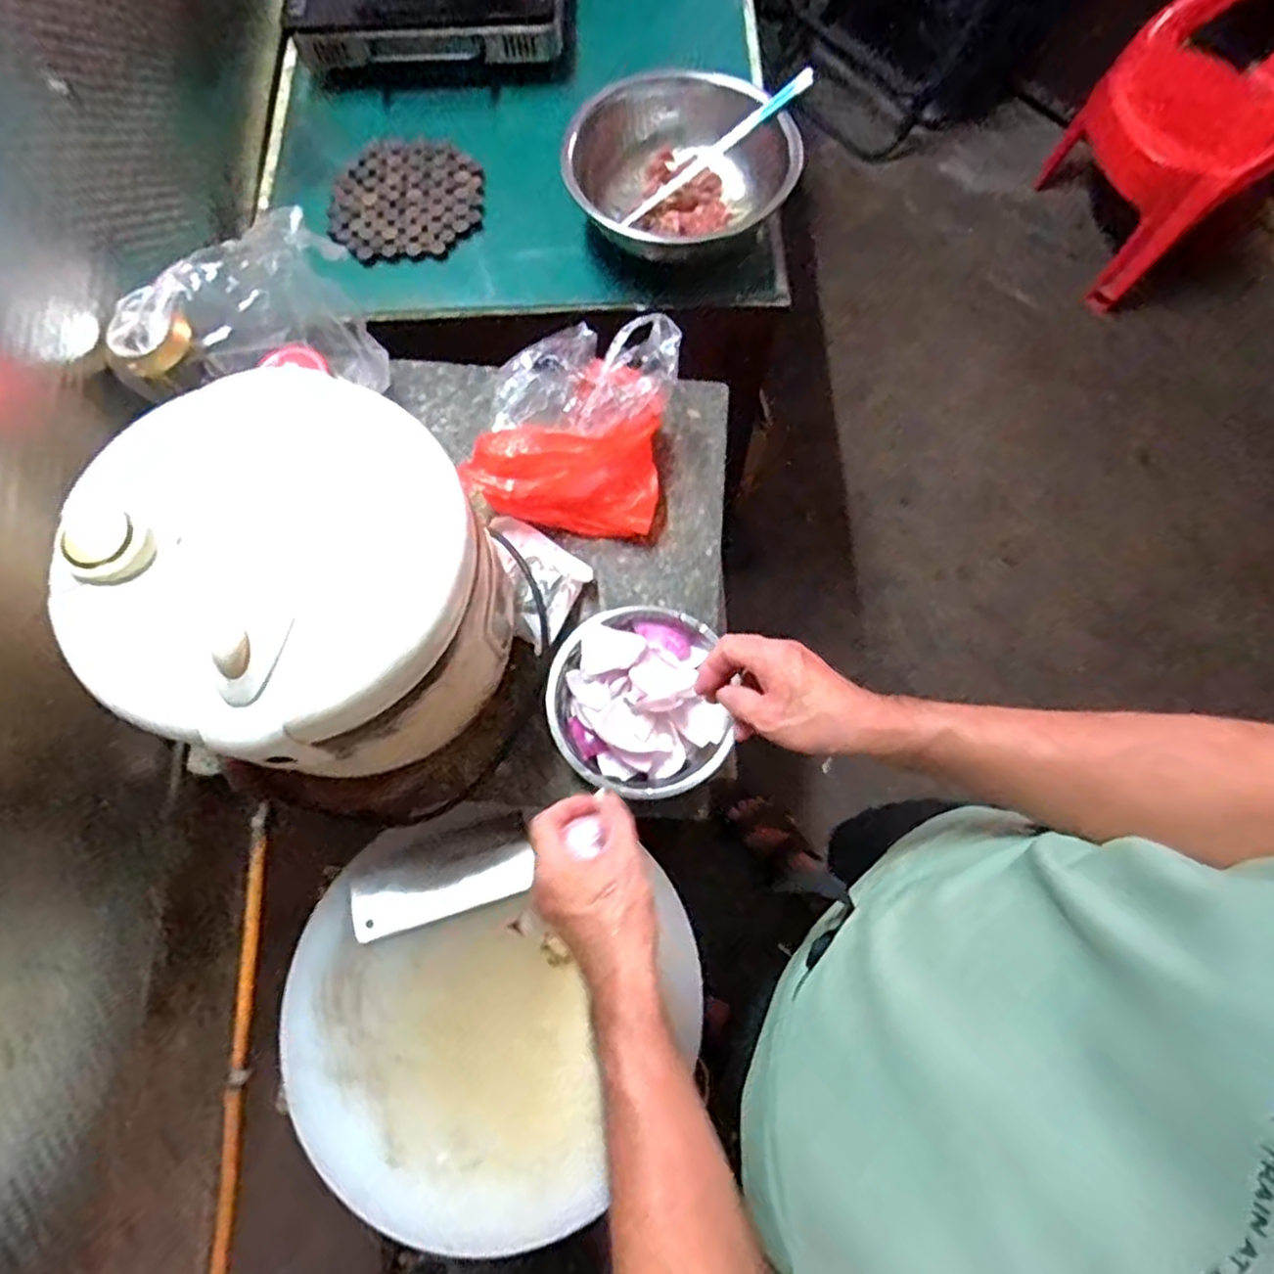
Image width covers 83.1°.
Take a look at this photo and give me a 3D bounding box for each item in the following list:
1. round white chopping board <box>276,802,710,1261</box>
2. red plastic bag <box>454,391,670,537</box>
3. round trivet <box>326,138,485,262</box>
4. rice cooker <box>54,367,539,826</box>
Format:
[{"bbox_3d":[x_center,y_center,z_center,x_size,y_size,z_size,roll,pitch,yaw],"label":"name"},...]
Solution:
[{"bbox_3d":[-0.134,0.324,0.645,0.337,0.043,0.334,0,72,1],"label":"round white chopping board"},{"bbox_3d":[-0.065,-0.157,0.661,0.176,0.084,0.105,-1,72,1],"label":"red plastic bag"},{"bbox_3d":[-0.257,-0.491,0.801,0.165,0.010,0.162,0,72,1],"label":"round trivet"},{"bbox_3d":[-0.221,-0.014,0.545,0.248,0.252,0.269,2,72,1],"label":"rice cooker"}]

